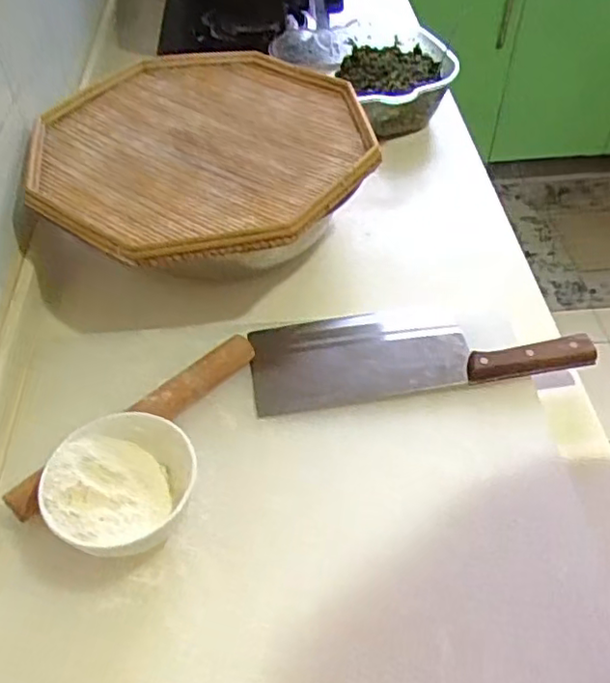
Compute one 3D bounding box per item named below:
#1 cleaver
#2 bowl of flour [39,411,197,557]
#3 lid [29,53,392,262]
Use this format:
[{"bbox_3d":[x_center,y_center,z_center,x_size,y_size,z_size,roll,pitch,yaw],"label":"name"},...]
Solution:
[{"bbox_3d":[0.103,0.001,0.614,0.302,0.023,0.103,-7,49,-4],"label":"cleaver"},{"bbox_3d":[-0.141,0.116,0.505,0.103,0.058,0.115,5,50,6],"label":"bowl of flour"},{"bbox_3d":[-0.117,-0.232,0.734,0.387,0.025,0.374,31,57,25],"label":"lid"}]

